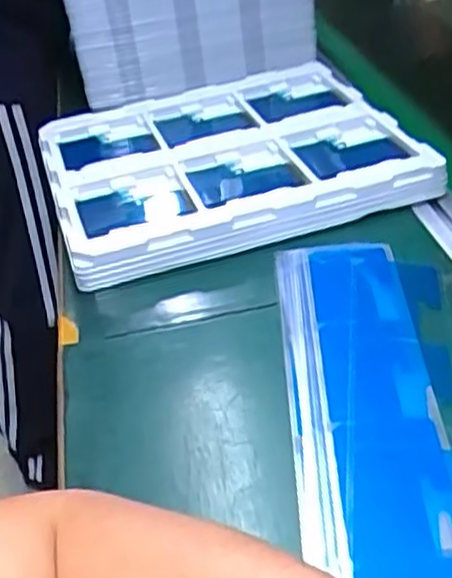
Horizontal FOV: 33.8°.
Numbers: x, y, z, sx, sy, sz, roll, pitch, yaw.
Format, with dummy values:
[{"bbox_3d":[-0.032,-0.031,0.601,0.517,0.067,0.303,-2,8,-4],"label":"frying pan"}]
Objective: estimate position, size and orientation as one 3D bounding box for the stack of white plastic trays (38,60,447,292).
[{"bbox_3d":[-0.004,-0.120,0.683,0.308,0.053,0.253,-13,36,-8],"label":"stack of white plastic trays"}]

